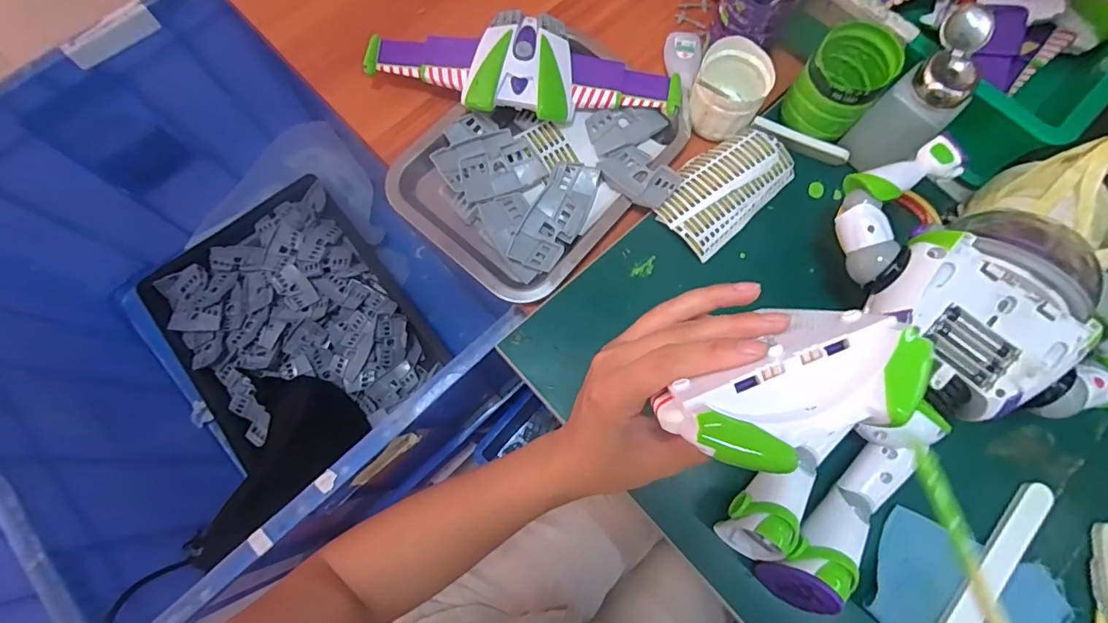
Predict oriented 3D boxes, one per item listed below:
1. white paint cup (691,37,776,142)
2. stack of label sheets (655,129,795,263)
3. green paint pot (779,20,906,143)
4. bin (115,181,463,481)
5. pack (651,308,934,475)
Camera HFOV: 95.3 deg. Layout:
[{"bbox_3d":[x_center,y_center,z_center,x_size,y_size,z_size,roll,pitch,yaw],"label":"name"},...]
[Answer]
[{"bbox_3d":[0.159,-0.200,0.459,0.061,0.063,0.063,0,74,0],"label":"white paint cup"},{"bbox_3d":[0.148,-0.109,0.448,0.124,0.034,0.071,-41,76,-16],"label":"stack of label sheets"},{"bbox_3d":[0.242,-0.192,0.430,0.062,0.074,0.063,0,74,0],"label":"green paint pot"},{"bbox_3d":[-0.414,0.019,0.780,0.339,0.092,0.372,-37,77,-10],"label":"bin"},{"bbox_3d":[0.095,0.032,0.208,0.100,0.034,0.051,-22,72,-7],"label":"pack"}]

